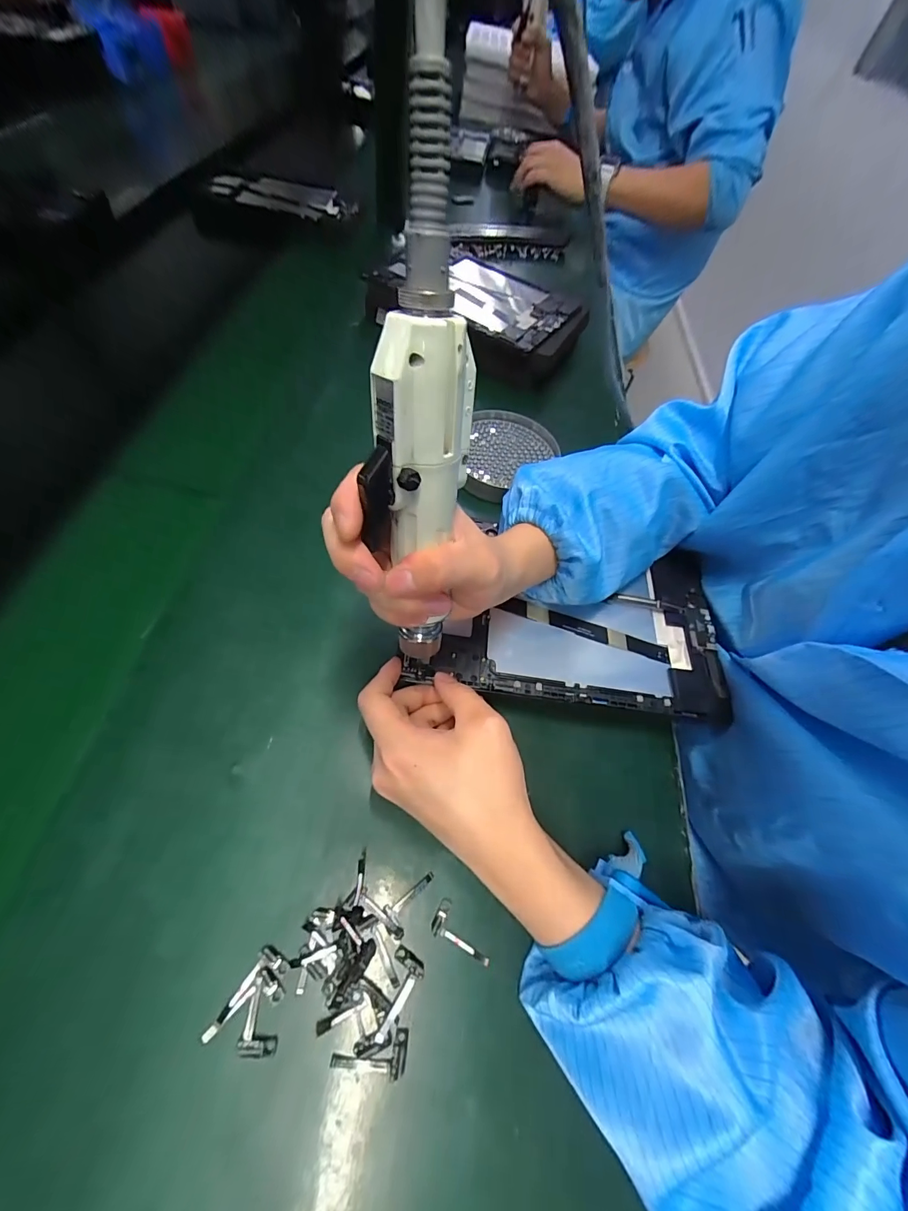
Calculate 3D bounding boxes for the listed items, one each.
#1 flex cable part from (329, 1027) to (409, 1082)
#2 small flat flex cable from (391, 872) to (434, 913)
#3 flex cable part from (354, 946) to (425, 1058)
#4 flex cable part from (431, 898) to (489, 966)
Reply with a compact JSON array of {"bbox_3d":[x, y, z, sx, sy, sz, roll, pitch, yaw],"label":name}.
[{"bbox_3d":[-0.042,0.223,0.214,0.036,0.004,0.018,11,59,-4],"label":"flex cable part"},{"bbox_3d":[-0.024,0.167,0.249,0.028,0.004,0.005,-32,71,-25],"label":"small flat flex cable"},{"bbox_3d":[-0.034,0.208,0.222,0.017,0.004,0.046,30,60,7],"label":"flex cable part"},{"bbox_3d":[0.006,0.185,0.243,0.037,0.007,0.018,26,59,5],"label":"flex cable part"}]

